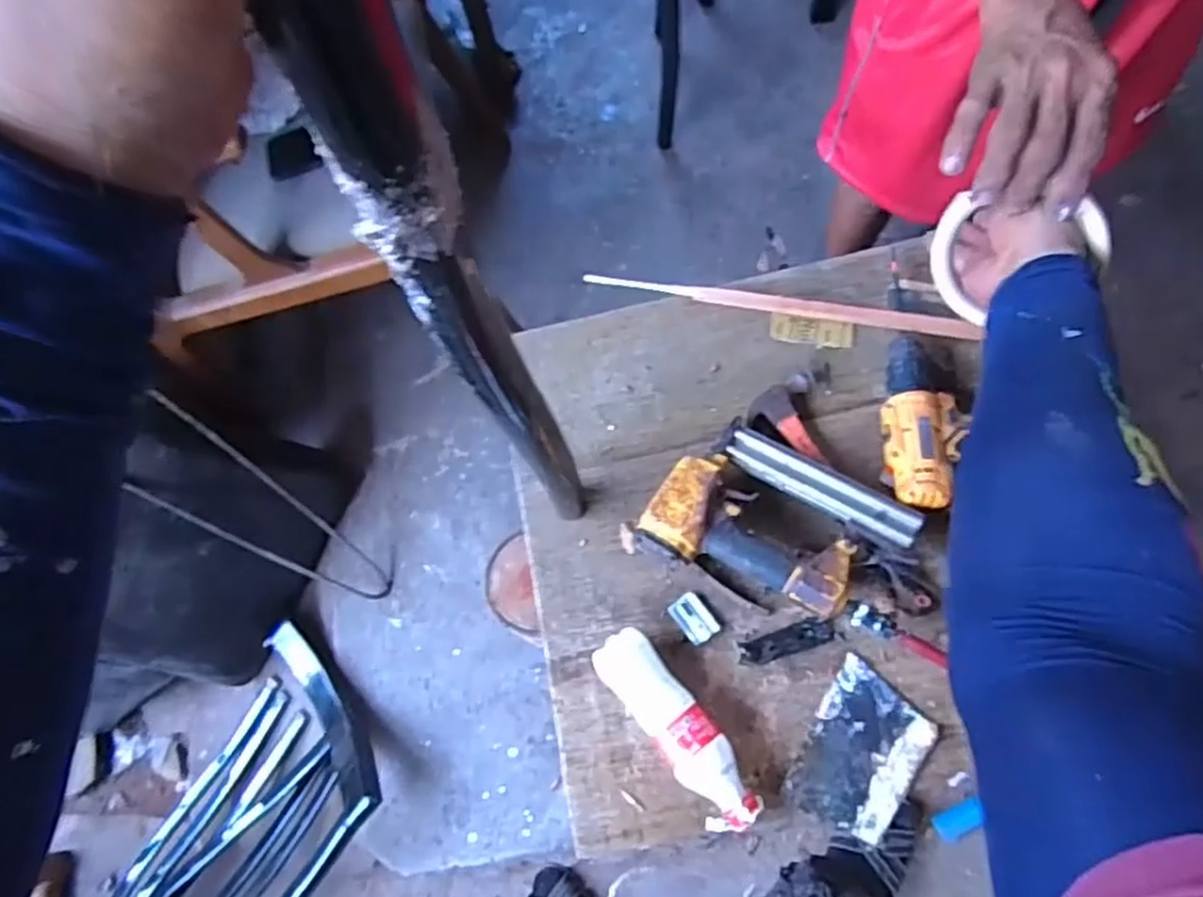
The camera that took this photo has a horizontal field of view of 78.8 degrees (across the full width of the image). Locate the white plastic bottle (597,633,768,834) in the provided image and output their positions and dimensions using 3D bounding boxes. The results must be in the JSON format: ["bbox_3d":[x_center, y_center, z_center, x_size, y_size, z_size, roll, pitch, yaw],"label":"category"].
[{"bbox_3d":[0.068,0.253,0.667,0.057,0.047,0.194,-35,70,-14],"label":"white plastic bottle"}]

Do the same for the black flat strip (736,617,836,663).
[{"bbox_3d":[0.178,0.186,0.705,0.092,0.013,0.025,-16,66,-7],"label":"black flat strip"}]

